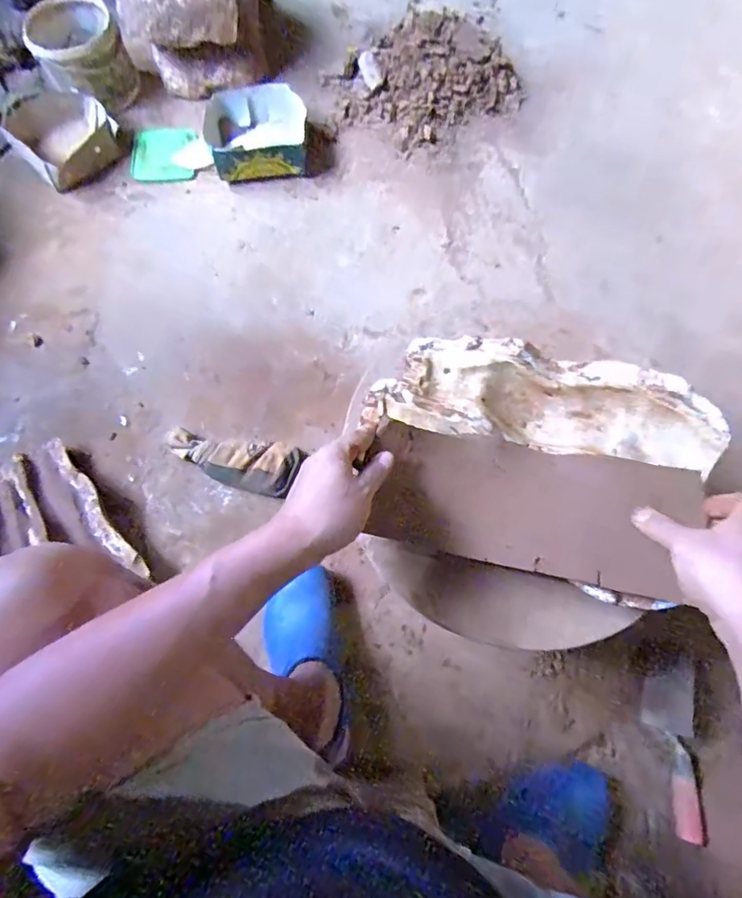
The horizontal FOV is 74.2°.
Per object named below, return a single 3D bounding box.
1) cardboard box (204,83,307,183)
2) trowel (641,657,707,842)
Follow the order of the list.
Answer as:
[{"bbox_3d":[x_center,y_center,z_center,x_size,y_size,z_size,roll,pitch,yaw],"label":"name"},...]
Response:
[{"bbox_3d":[-0.236,-0.651,1.014,0.209,0.087,0.178,-16,71,-3],"label":"cardboard box"},{"bbox_3d":[0.422,0.414,0.687,0.064,0.028,0.222,5,71,5],"label":"trowel"}]

